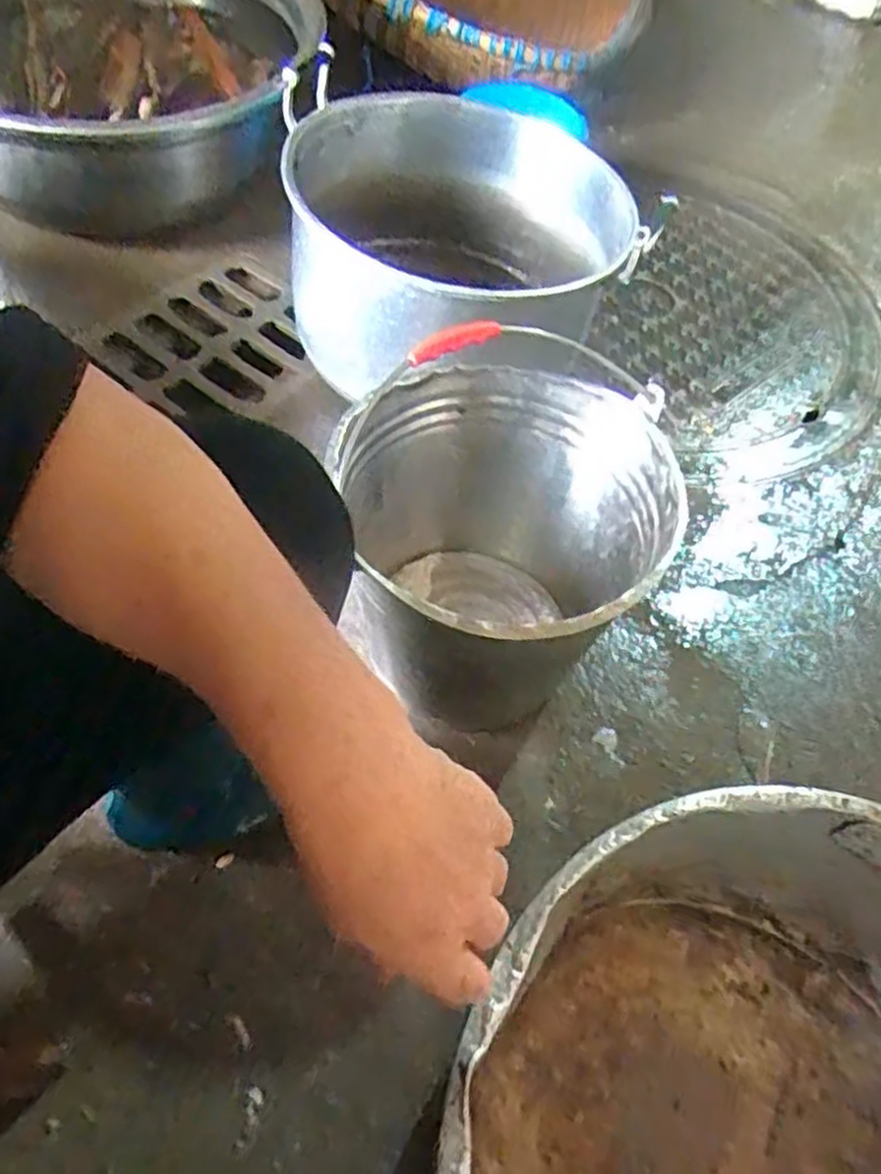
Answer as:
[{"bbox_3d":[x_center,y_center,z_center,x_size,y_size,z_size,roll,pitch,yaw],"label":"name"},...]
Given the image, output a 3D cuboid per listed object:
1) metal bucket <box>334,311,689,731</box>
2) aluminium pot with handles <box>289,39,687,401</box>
[{"bbox_3d":[0.050,-0.037,0.754,0.290,0.335,0.301,3,57,-5],"label":"metal bucket"},{"bbox_3d":[0.026,-0.444,1.025,0.427,0.240,0.422,3,57,-5],"label":"aluminium pot with handles"}]

